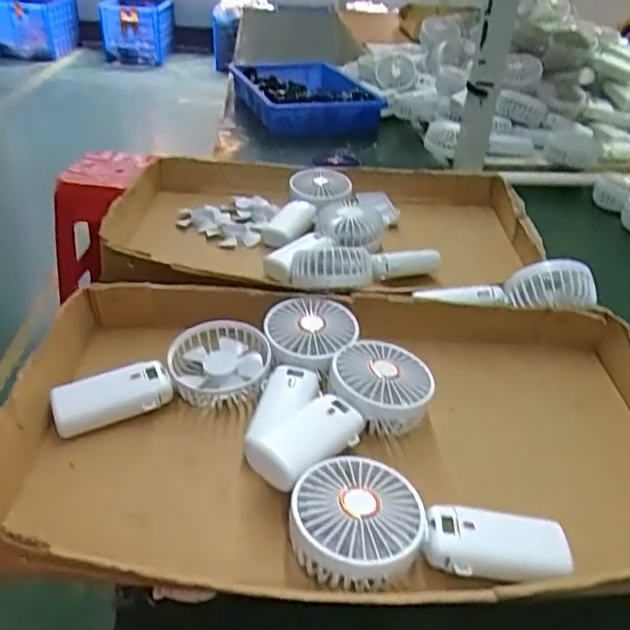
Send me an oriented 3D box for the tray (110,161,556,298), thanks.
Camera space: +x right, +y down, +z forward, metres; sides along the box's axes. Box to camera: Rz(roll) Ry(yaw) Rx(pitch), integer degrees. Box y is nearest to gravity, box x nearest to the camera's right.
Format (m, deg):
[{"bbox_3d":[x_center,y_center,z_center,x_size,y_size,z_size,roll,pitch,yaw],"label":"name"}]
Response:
[{"bbox_3d":[0.013,-0.091,0.780,0.517,0.103,0.371,1,34,-3],"label":"tray"}]

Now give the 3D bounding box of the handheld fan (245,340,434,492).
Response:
[{"bbox_3d":[0.028,0.081,0.487,0.081,0.051,0.179,24,39,28],"label":"handheld fan"}]

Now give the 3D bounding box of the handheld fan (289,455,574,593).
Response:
[{"bbox_3d":[0.075,0.141,0.406,0.181,0.043,0.098,1,34,-4],"label":"handheld fan"}]

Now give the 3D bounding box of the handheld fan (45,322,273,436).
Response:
[{"bbox_3d":[-0.131,0.053,0.537,0.181,0.041,0.082,-7,35,-16],"label":"handheld fan"}]

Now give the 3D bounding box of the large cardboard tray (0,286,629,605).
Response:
[{"bbox_3d":[0.032,0.086,0.486,0.514,0.061,0.308,1,34,-4],"label":"large cardboard tray"}]

